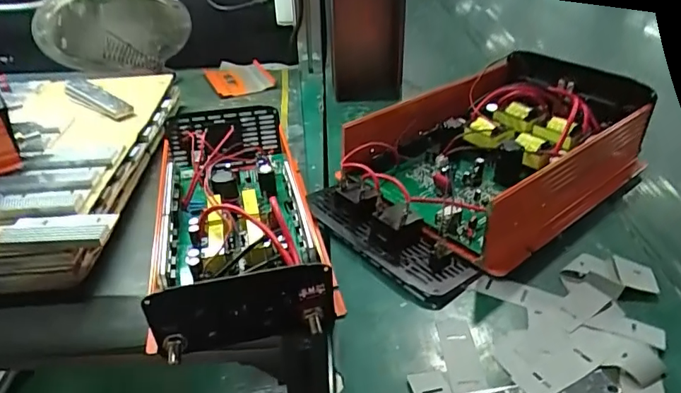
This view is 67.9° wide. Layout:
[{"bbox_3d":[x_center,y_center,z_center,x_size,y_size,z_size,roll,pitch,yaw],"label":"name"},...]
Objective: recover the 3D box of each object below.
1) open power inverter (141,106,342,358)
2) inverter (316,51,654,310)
[{"bbox_3d":[-0.099,0.009,0.488,0.140,0.080,0.302,-9,35,-10],"label":"open power inverter"},{"bbox_3d":[0.163,-0.048,0.548,0.380,0.084,0.206,-25,40,-30],"label":"inverter"}]

